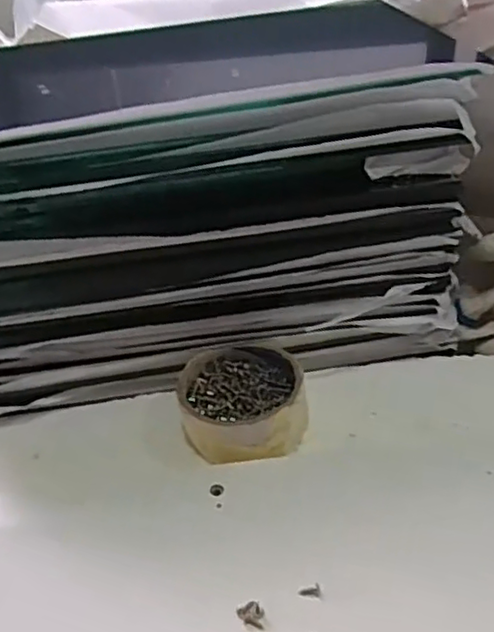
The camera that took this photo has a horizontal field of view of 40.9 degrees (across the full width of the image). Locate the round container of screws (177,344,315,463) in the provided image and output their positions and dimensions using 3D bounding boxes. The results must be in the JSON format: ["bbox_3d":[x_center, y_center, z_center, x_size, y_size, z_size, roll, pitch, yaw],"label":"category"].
[{"bbox_3d":[-0.001,0.056,0.450,0.082,0.035,0.087,-3,38,2],"label":"round container of screws"}]

